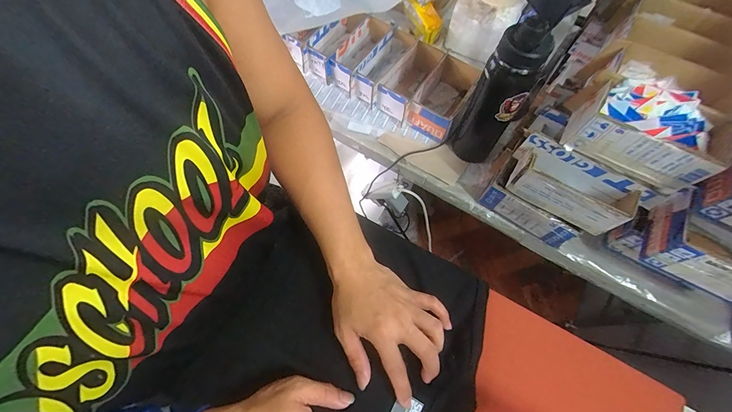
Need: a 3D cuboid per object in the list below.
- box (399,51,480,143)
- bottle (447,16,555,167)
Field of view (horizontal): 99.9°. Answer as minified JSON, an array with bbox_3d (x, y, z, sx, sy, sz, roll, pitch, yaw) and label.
[{"bbox_3d":[0.163,-0.220,0.638,0.102,0.076,0.160,30,70,11],"label":"box"},{"bbox_3d":[0.218,-0.175,0.513,0.083,0.274,0.072,24,69,9],"label":"bottle"}]

